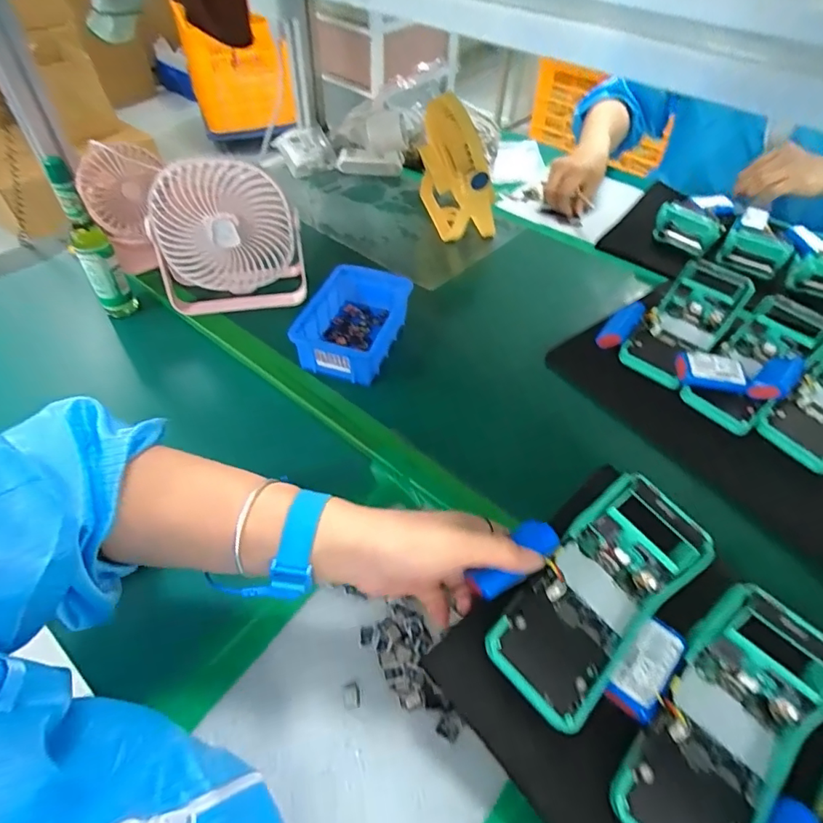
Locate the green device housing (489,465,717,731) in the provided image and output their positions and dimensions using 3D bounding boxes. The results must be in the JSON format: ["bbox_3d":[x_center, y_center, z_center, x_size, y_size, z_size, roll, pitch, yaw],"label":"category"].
[{"bbox_3d":[0.129,0.126,0.360,0.170,0.061,0.079,-34,58,-27],"label":"green device housing"}]

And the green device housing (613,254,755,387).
[{"bbox_3d":[0.318,-0.102,0.605,0.177,0.056,0.078,-42,61,-17],"label":"green device housing"}]

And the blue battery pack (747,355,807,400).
[{"bbox_3d":[0.388,-0.034,0.547,0.077,0.022,0.036,-33,25,-29],"label":"blue battery pack"}]

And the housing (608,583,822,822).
[{"bbox_3d":[0.202,0.206,0.335,0.076,0.053,0.172,36,72,26],"label":"housing"}]

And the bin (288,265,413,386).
[{"bbox_3d":[-0.064,-0.099,0.601,0.095,0.065,0.147,14,51,10],"label":"bin"}]

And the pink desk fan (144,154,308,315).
[{"bbox_3d":[-0.221,-0.207,0.606,0.173,0.173,0.064,-10,51,-10],"label":"pink desk fan"}]

